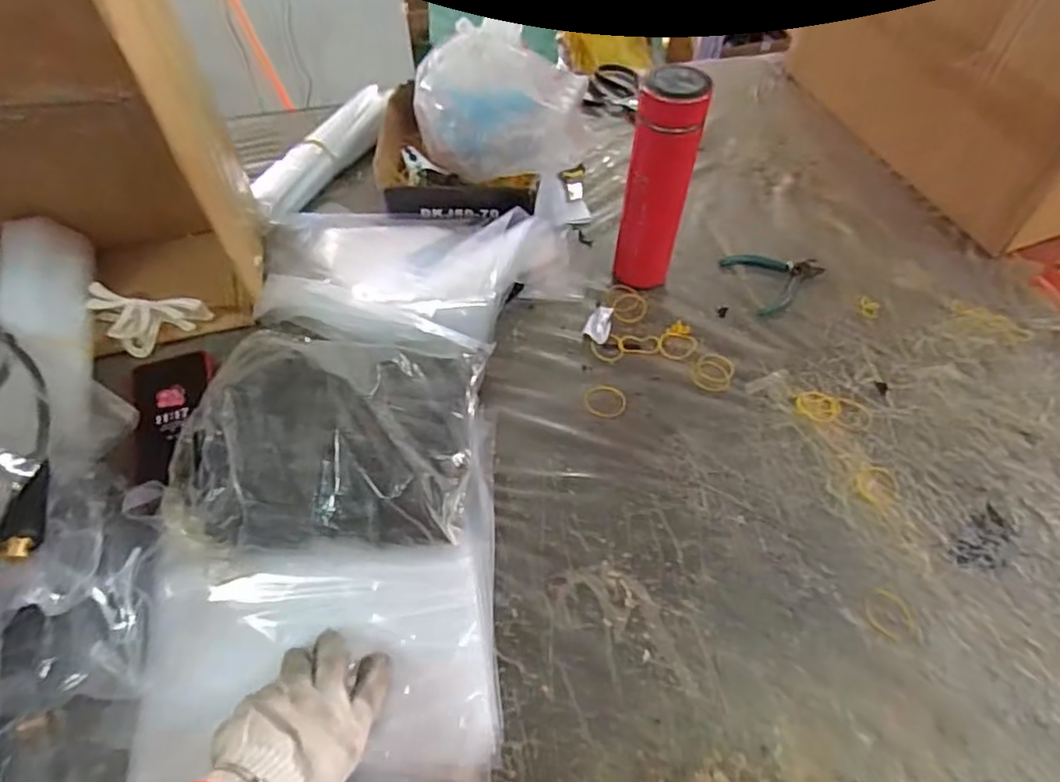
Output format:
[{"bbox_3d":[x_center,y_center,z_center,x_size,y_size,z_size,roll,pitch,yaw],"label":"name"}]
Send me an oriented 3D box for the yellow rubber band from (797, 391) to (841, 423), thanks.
[{"bbox_3d":[0.297,0.015,0.642,0.044,0.004,0.036,23,56,11],"label":"yellow rubber band"}]

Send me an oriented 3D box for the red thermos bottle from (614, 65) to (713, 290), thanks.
[{"bbox_3d":[0.138,-0.214,0.659,0.079,0.231,0.074,24,56,11],"label":"red thermos bottle"}]

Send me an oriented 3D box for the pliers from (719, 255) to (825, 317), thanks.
[{"bbox_3d":[0.302,-0.143,0.754,0.114,0.011,0.093,-18,58,-17],"label":"pliers"}]

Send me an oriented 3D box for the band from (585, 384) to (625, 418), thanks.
[{"bbox_3d":[0.078,0.009,0.639,0.040,0.004,0.040,2,55,-3],"label":"band"}]

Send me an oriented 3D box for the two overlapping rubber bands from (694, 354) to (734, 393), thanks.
[{"bbox_3d":[0.196,-0.021,0.663,0.040,0.006,0.050,23,56,11],"label":"two overlapping rubber bands"}]

